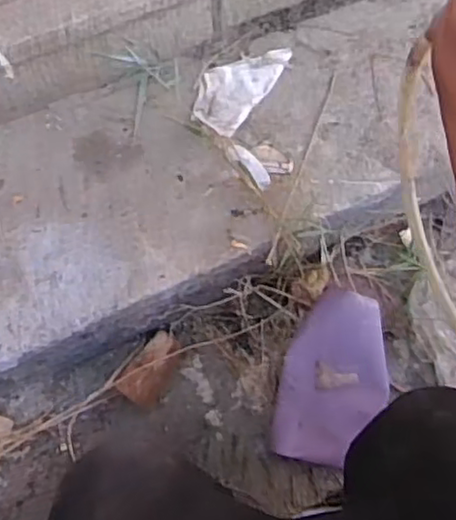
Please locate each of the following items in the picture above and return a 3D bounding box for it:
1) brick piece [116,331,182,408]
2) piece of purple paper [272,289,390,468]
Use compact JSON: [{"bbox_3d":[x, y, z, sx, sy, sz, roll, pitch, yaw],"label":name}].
[{"bbox_3d":[-0.100,0.145,0.910,0.057,0.046,0.099,30,68,12],"label":"brick piece"},{"bbox_3d":[0.141,0.153,0.905,0.130,0.048,0.218,13,65,5],"label":"piece of purple paper"}]

